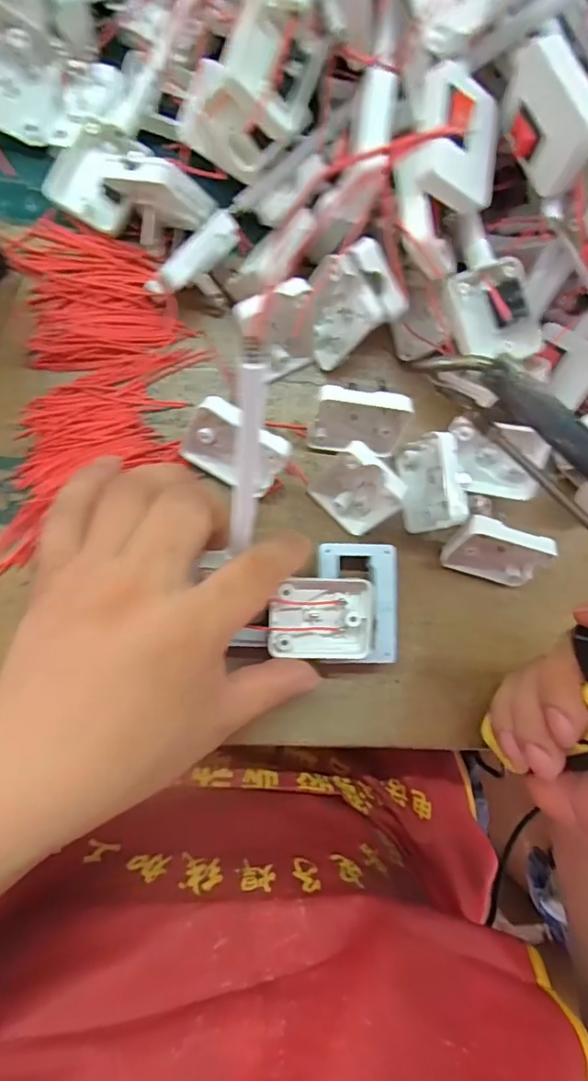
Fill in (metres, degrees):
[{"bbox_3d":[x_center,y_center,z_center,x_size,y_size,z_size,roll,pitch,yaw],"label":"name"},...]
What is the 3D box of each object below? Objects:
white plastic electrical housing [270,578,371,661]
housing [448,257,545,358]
[{"bbox_3d":[0.013,0.038,0.259,0.049,0.013,0.039,1,85,-8],"label":"white plastic electrical housing"},{"bbox_3d":[0.098,-0.111,0.264,0.038,0.023,0.045,-19,89,-8],"label":"housing"}]

